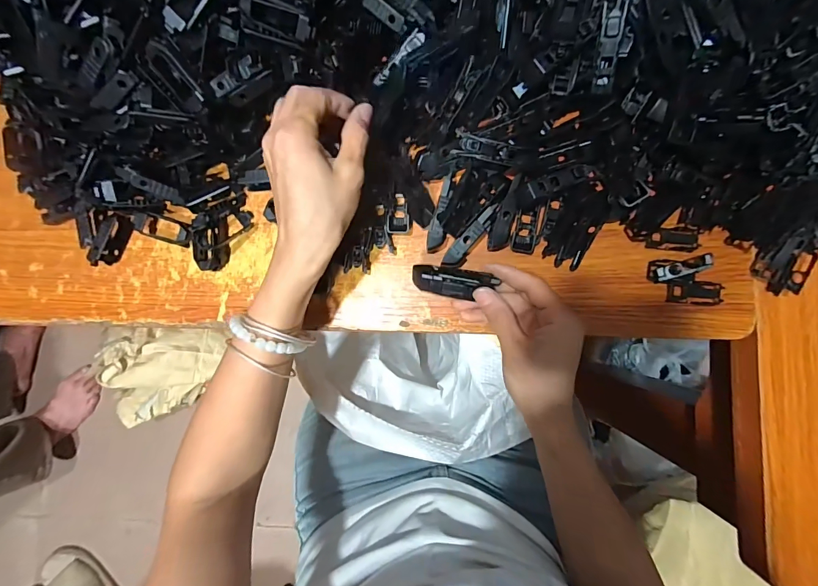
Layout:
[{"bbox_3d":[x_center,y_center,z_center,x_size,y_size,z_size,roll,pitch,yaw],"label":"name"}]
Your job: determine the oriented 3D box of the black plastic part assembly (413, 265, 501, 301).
[{"bbox_3d":[0.033,-0.008,0.301,0.063,0.015,0.023,5,91,18],"label":"black plastic part assembly"}]

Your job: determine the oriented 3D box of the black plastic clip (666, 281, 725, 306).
[{"bbox_3d":[0.233,0.000,0.313,0.039,0.010,0.019,2,87,3],"label":"black plastic clip"}]

